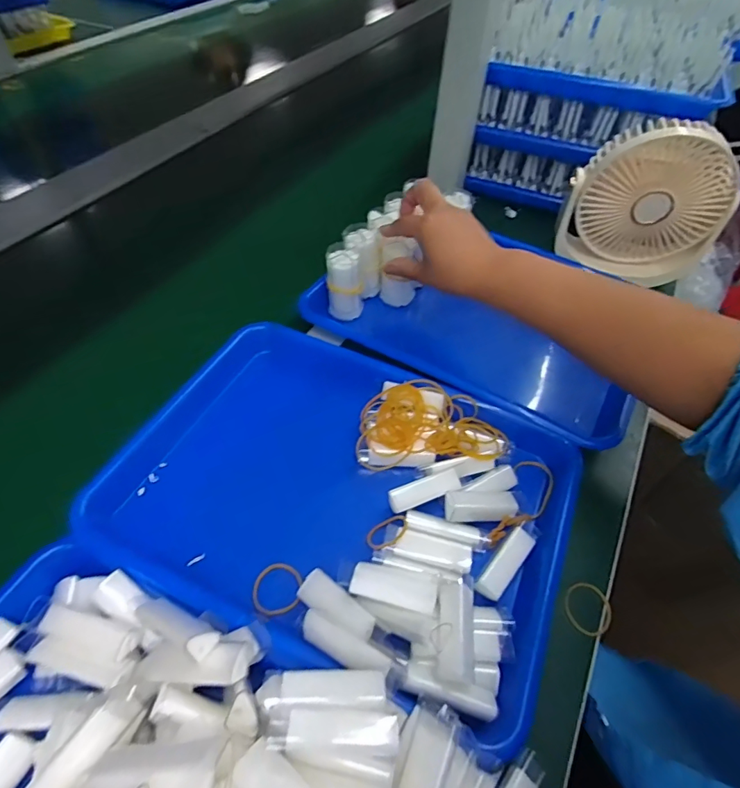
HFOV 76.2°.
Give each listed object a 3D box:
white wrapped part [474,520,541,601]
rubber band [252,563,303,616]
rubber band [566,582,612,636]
[{"bbox_3d":[0.101,0.117,0.339,0.018,0.011,0.069,35,58,22],"label":"white wrapped part"},{"bbox_3d":[-0.065,0.136,0.331,0.033,0.005,0.035,2,52,-2],"label":"rubber band"},{"bbox_3d":[0.158,0.155,0.343,0.031,0.008,0.038,1,43,16],"label":"rubber band"}]

